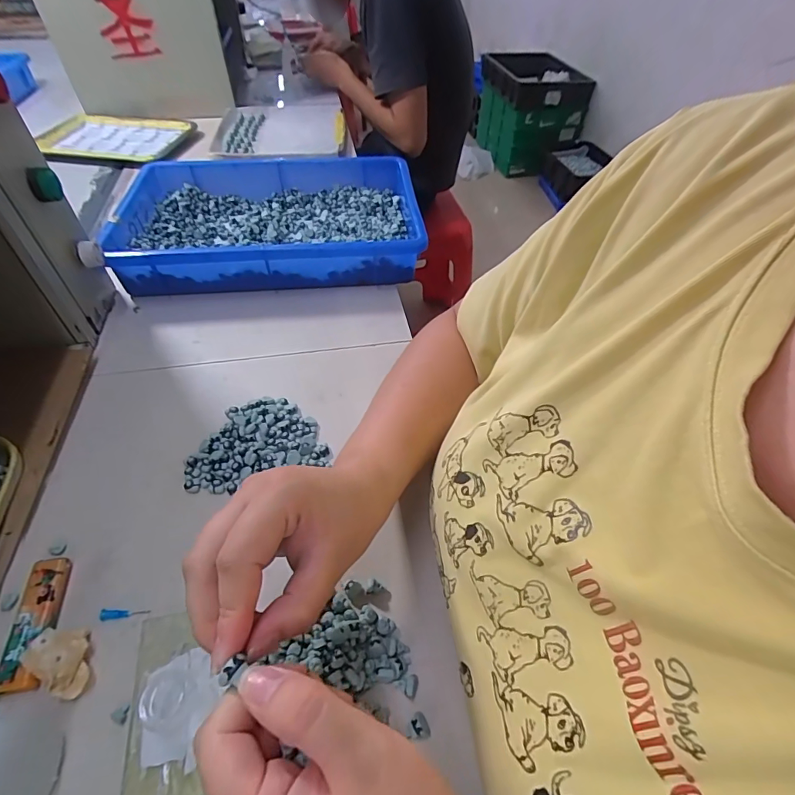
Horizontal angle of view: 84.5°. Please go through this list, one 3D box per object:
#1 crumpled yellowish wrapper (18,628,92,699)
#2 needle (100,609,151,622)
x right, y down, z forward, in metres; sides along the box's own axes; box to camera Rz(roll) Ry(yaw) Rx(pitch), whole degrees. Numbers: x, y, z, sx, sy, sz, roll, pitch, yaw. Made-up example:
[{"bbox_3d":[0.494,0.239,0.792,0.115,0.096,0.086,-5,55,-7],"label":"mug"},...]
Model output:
[{"bbox_3d":[-0.203,0.160,0.267,0.036,0.020,0.031,15,50,13],"label":"crumpled yellowish wrapper"},{"bbox_3d":[-0.182,0.145,0.292,0.031,0.004,0.007,0,50,0],"label":"needle"}]

